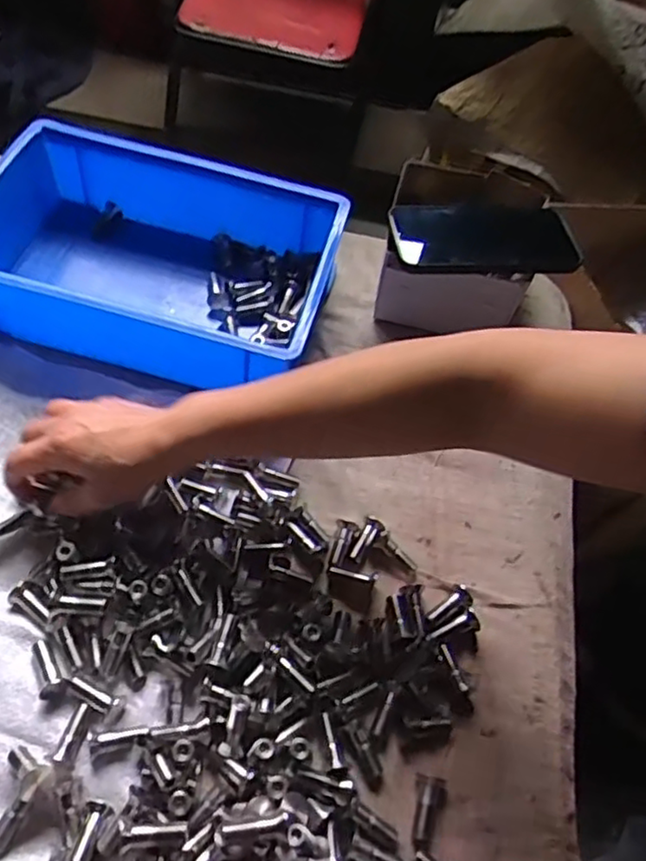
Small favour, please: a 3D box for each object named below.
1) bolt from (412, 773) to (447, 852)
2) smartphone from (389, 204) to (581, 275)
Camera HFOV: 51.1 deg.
[{"bbox_3d":[0.062,0.226,0.401,0.019,0.015,0.040,14,55,1],"label":"bolt"},{"bbox_3d":[0.135,-0.165,0.574,0.155,0.012,0.074,-3,57,-12],"label":"smartphone"}]

